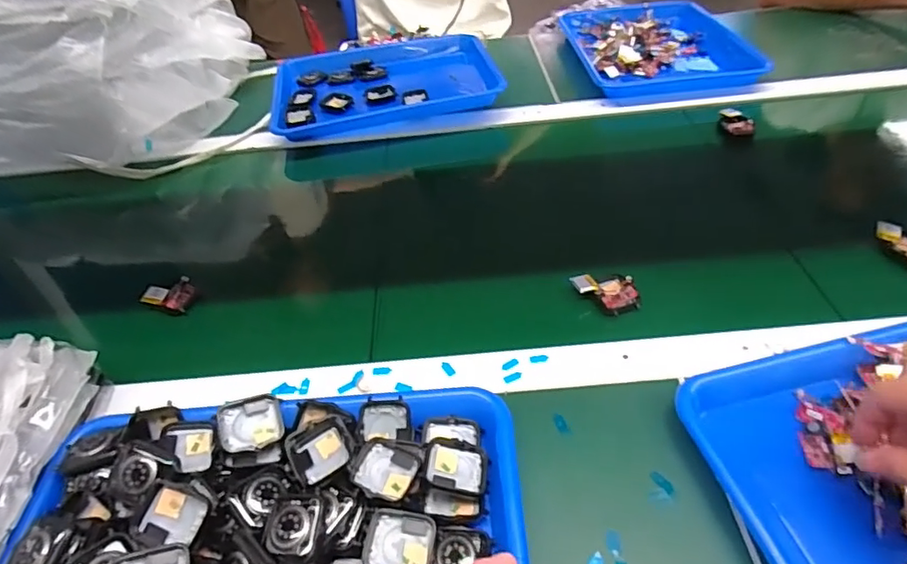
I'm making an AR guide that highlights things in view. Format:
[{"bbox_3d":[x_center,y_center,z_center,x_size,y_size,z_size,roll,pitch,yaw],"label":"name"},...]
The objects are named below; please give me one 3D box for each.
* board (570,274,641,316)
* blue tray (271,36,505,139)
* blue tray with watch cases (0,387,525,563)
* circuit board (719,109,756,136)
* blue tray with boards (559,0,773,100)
[{"bbox_3d":[0.140,0.011,0.498,0.054,0.012,0.043,-9,55,-2],"label":"board"},{"bbox_3d":[-0.103,-0.303,0.829,0.329,0.040,0.230,-9,45,-3],"label":"blue tray"},{"bbox_3d":[-0.120,0.181,0.324,0.322,0.047,0.249,-4,45,3],"label":"blue tray with watch cases"},{"bbox_3d":[0.364,-0.205,0.692,0.030,0.017,0.047,-6,45,0],"label":"circuit board"},{"bbox_3d":[0.328,-0.384,0.874,0.272,0.041,0.318,-4,45,2],"label":"blue tray with boards"}]

